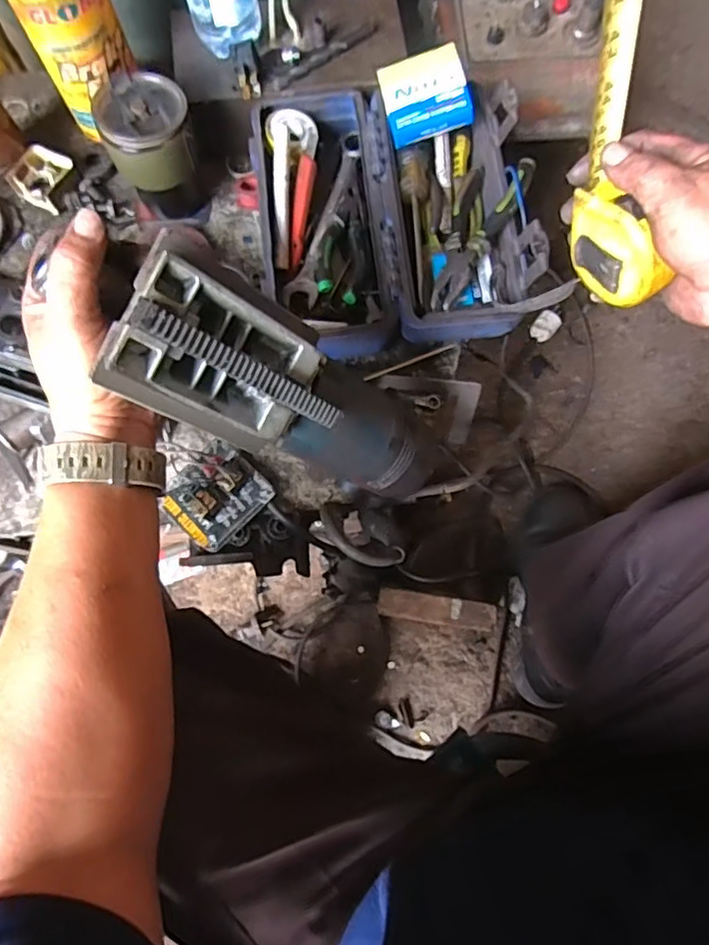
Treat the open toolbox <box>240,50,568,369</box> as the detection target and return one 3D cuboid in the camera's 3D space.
[{"bbox_3d":[0.036,-0.259,0.571,0.260,0.075,0.284,-6,74,-1],"label":"open toolbox"}]

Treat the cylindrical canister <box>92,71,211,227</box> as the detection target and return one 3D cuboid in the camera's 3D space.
[{"bbox_3d":[-0.199,-0.327,0.588,0.082,0.110,0.085,0,74,1],"label":"cylindrical canister"}]

